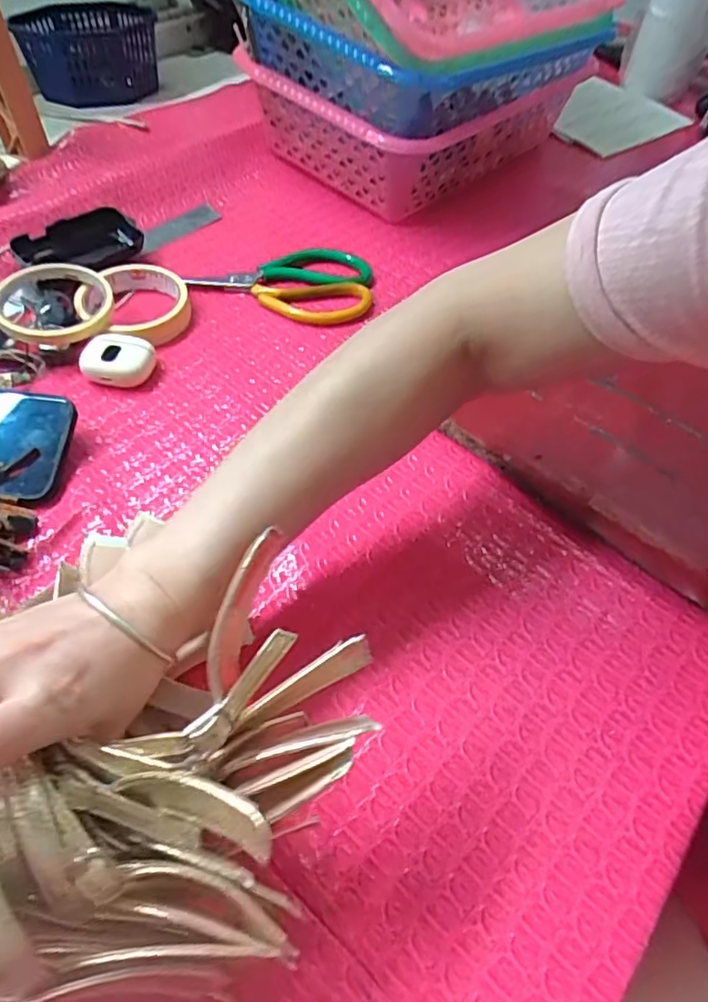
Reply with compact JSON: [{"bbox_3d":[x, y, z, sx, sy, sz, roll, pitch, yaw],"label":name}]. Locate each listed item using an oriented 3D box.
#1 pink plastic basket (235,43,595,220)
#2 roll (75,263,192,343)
[{"bbox_3d":[0.066,-0.405,0.640,0.209,0.110,0.288,38,59,23],"label":"pink plastic basket"},{"bbox_3d":[-0.183,-0.164,0.502,0.087,0.021,0.093,2,52,-3],"label":"roll"}]

